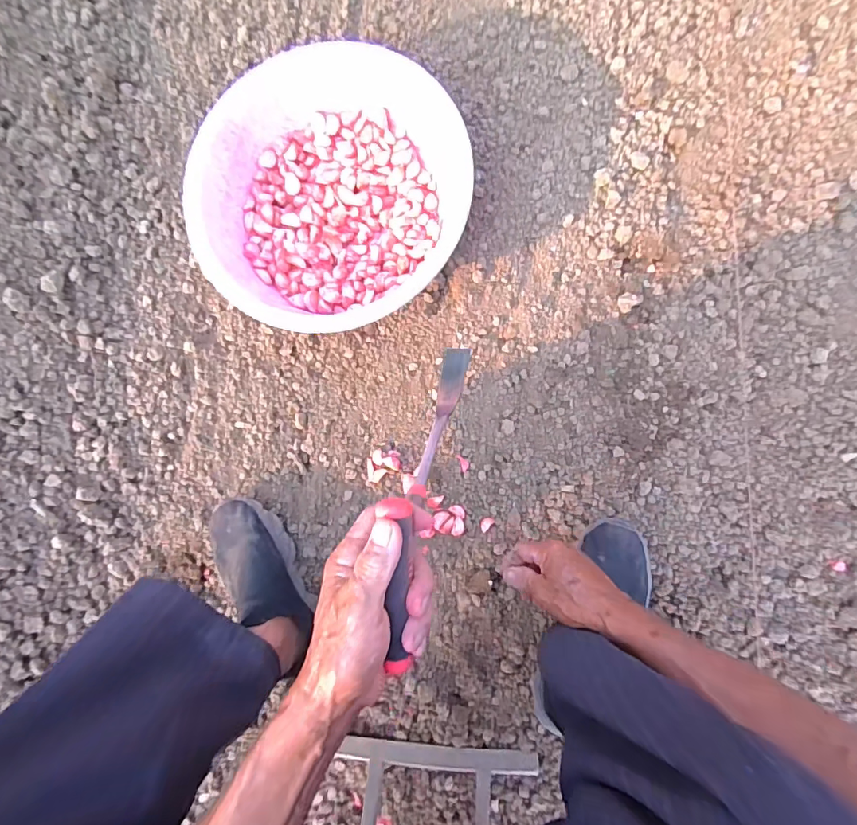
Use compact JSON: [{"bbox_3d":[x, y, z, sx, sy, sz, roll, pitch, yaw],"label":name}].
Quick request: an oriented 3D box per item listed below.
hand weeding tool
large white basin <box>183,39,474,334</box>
[{"bbox_3d":[0.006,0.039,0.438,0.025,0.344,0.085,4,126,9],"label":"hand weeding tool"},{"bbox_3d":[-0.128,-0.284,0.679,0.356,0.131,0.348,-1,85,7],"label":"large white basin"}]

